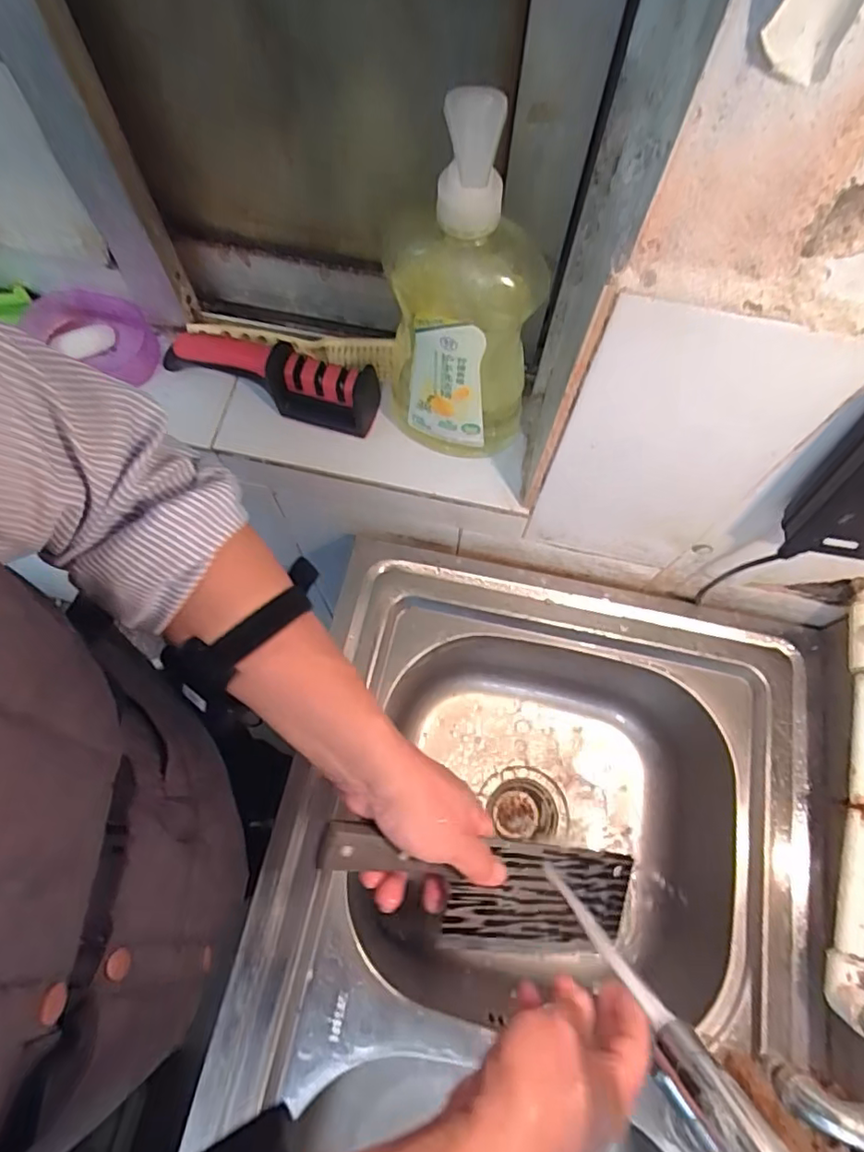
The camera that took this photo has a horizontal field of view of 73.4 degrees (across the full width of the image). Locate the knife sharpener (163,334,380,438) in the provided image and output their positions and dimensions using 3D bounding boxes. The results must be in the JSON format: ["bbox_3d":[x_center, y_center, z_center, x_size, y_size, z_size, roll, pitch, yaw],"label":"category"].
[{"bbox_3d":[-0.149,-0.184,0.531,0.212,0.061,0.043,19,71,6],"label":"knife sharpener"}]

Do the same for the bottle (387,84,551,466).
[{"bbox_3d":[0.024,-0.175,0.408,0.106,0.273,0.062,-4,70,-2],"label":"bottle"}]

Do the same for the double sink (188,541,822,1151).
[{"bbox_3d":[0.073,0.407,0.554,0.492,0.215,0.817,10,70,3],"label":"double sink"}]

